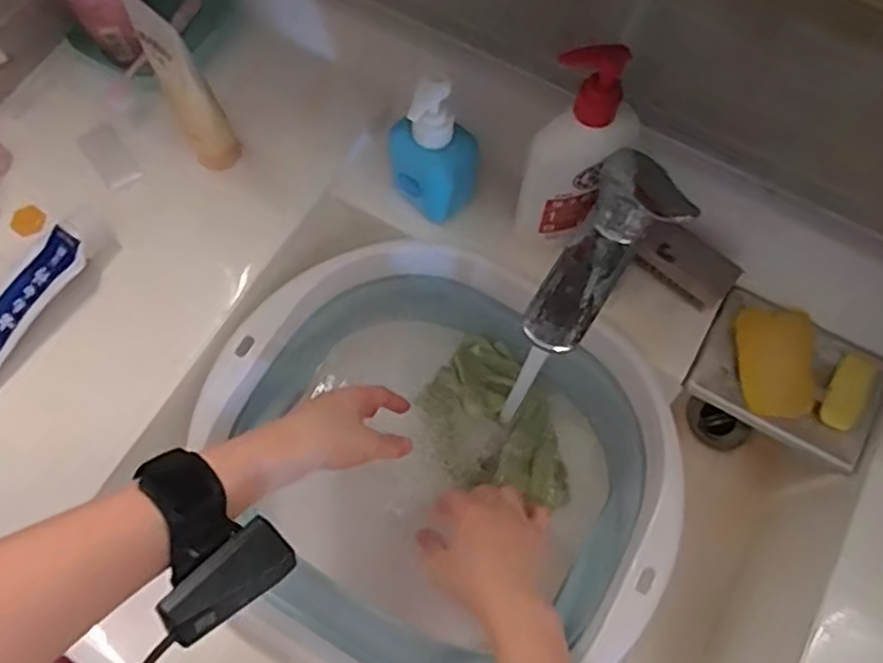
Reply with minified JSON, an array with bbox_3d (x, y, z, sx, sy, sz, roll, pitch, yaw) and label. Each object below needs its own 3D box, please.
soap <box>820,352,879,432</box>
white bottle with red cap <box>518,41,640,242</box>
[{"bbox_3d":[0.314,0.046,0.535,0.025,0.010,0.066,31,72,11],"label":"soap"},{"bbox_3d":[0.093,-0.119,0.484,0.055,0.174,0.059,0,69,-1],"label":"white bottle with red cap"}]

